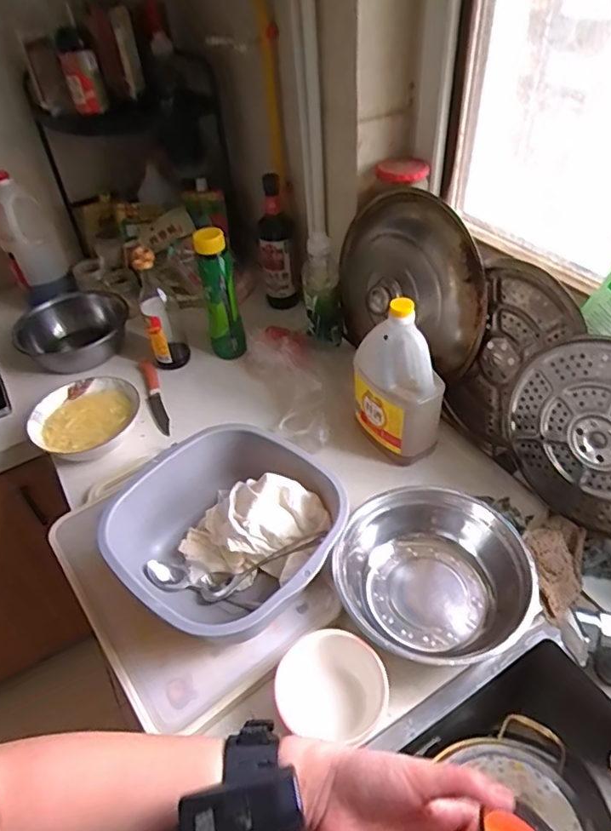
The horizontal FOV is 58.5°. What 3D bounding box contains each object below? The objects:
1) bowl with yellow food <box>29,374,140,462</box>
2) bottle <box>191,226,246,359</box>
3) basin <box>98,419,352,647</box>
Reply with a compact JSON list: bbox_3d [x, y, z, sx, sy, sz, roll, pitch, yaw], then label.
[{"bbox_3d":[-0.349,0.006,0.875,0.163,0.052,0.147,-31,50,-25],"label":"bowl with yellow food"},{"bbox_3d":[-0.157,-0.220,0.994,0.059,0.228,0.067,-16,45,-11],"label":"bottle"},{"bbox_3d":[-0.086,0.151,0.677,0.245,0.123,0.264,20,49,24],"label":"basin"}]

